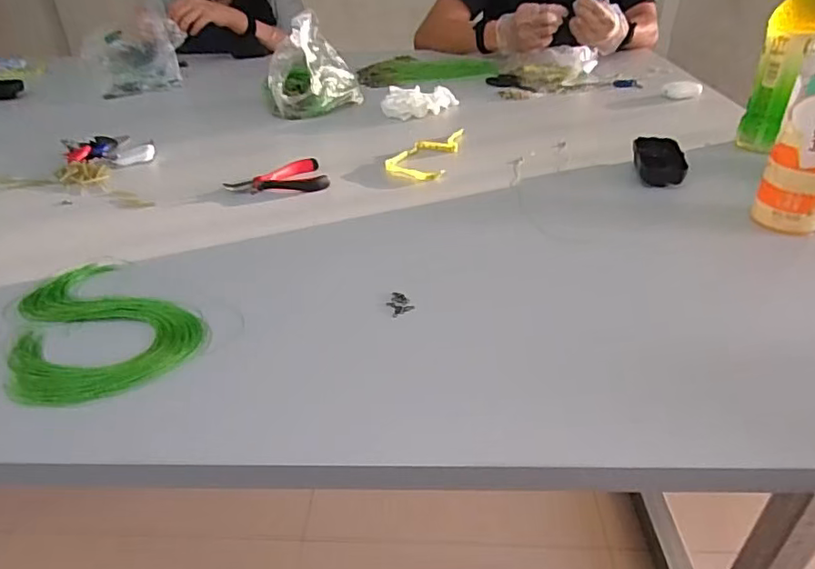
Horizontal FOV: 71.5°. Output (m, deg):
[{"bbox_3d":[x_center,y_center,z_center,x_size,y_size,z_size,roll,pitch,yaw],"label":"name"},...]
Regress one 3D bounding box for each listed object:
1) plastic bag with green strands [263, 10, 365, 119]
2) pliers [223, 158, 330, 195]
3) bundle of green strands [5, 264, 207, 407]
[{"bbox_3d":[-0.157,-0.343,0.895,0.104,0.130,0.138,14,37,20],"label":"plastic bag with green strands"},{"bbox_3d":[-0.157,-0.126,0.677,0.115,0.012,0.064,-13,36,-17],"label":"pliers"},{"bbox_3d":[-0.254,0.033,0.448,0.180,0.020,0.127,26,42,33],"label":"bundle of green strands"}]

